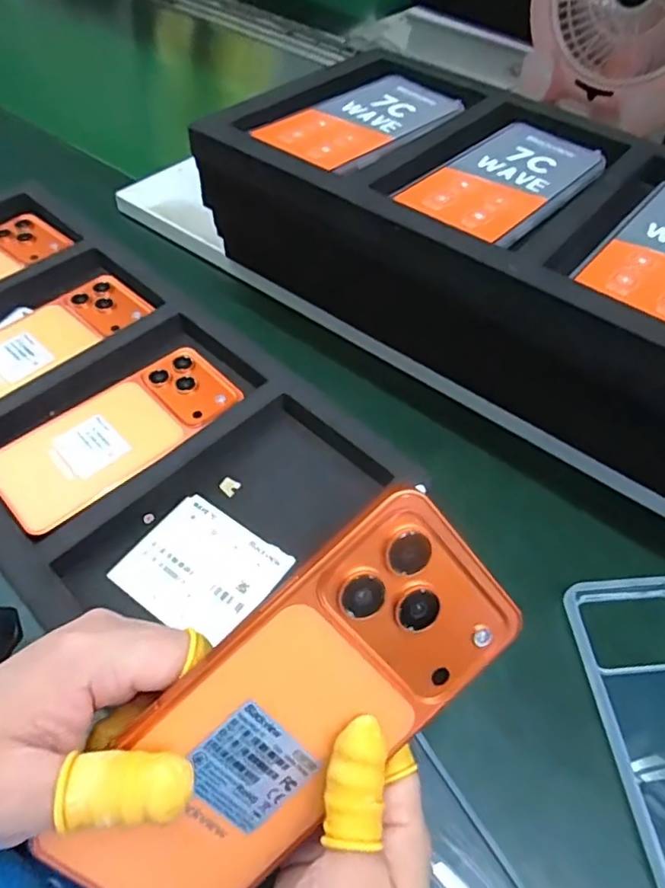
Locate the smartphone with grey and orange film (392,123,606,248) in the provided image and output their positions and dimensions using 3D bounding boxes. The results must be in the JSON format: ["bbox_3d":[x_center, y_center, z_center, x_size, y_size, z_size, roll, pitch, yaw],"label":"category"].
[{"bbox_3d":[0.118,-0.175,0.379,0.080,0.008,0.146,38,59,22],"label":"smartphone with grey and orange film"}]

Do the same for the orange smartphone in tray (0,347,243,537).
[{"bbox_3d":[-0.144,-0.009,0.390,0.164,0.008,0.078,-34,62,-27],"label":"orange smartphone in tray"}]

